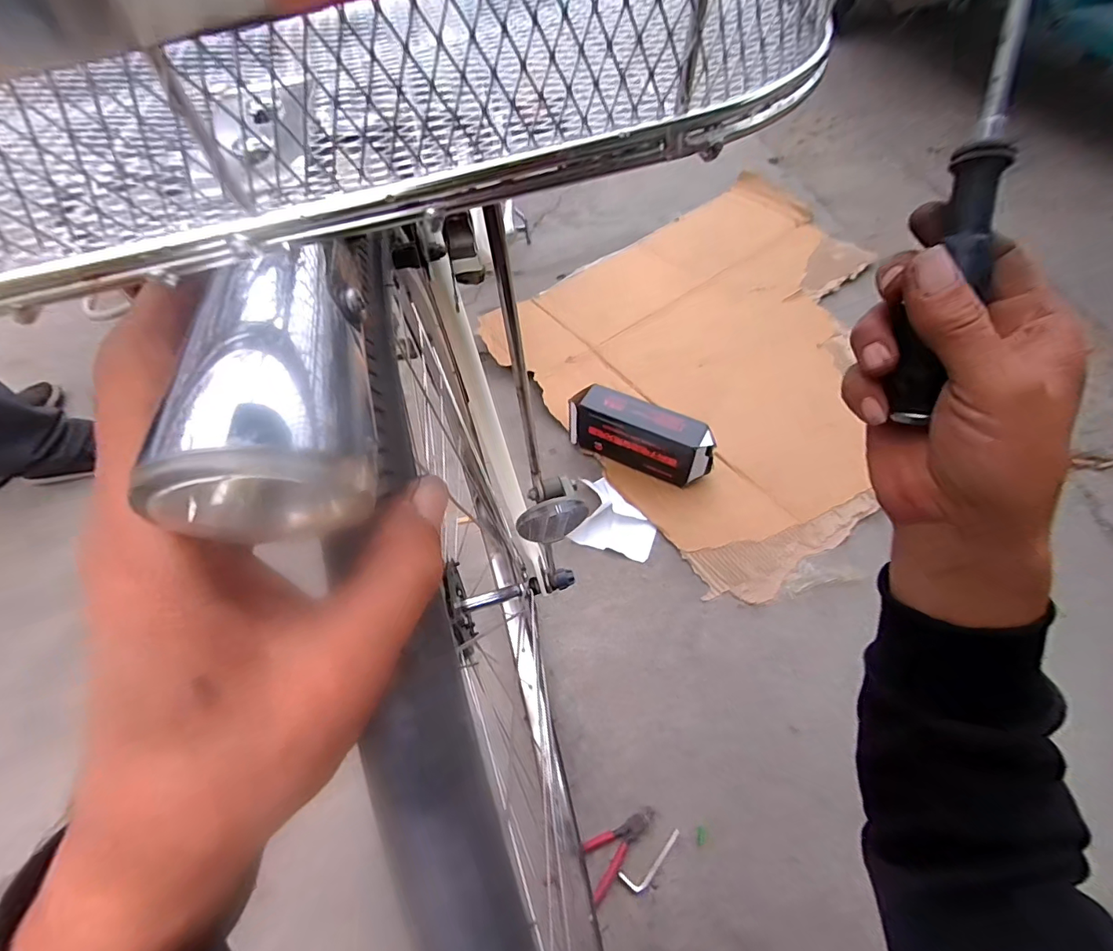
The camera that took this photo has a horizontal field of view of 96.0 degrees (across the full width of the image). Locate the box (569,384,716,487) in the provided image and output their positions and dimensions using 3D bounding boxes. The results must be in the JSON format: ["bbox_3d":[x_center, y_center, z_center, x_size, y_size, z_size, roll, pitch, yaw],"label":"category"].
[{"bbox_3d":[0.150,-0.069,0.879,0.251,0.114,0.074,24,63,20],"label":"box"}]

